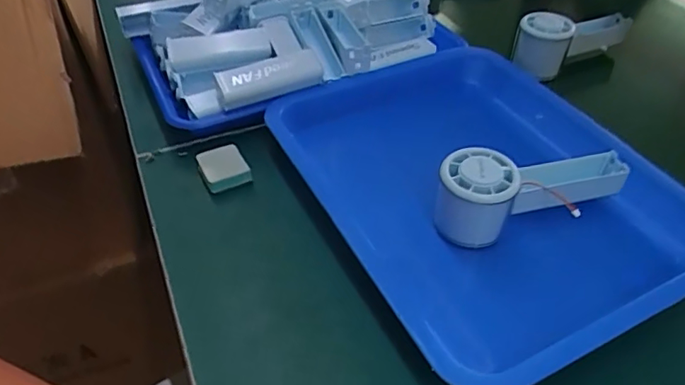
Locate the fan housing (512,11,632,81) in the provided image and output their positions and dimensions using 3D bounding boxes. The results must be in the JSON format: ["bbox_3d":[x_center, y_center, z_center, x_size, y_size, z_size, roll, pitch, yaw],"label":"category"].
[{"bbox_3d":[0.270,-0.183,0.622,0.147,0.057,0.053,-23,48,-23],"label":"fan housing"}]

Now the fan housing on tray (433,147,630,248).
[{"bbox_3d":[0.148,-0.003,0.427,0.154,0.064,0.054,-13,44,-13],"label":"fan housing on tray"}]

